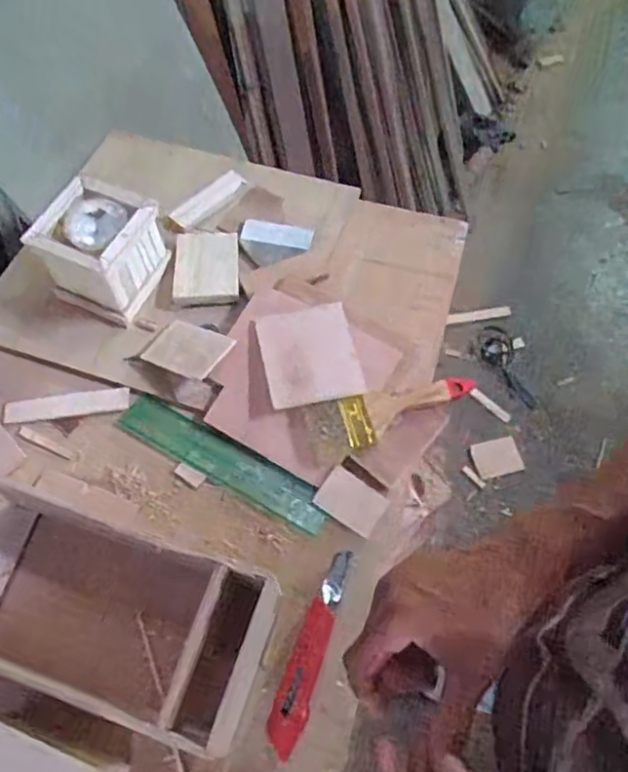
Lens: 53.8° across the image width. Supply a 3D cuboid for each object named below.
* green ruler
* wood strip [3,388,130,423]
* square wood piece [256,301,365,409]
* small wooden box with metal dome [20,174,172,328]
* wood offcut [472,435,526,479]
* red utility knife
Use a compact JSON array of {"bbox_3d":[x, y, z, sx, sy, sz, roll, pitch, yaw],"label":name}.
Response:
[{"bbox_3d":[-0.099,0.080,0.668,0.253,0.006,0.050,26,65,15],"label":"green ruler"},{"bbox_3d":[-0.281,0.022,0.705,0.140,0.005,0.030,-6,61,-2],"label":"wood strip"},{"bbox_3d":[-0.006,-0.037,0.688,0.100,0.010,0.119,-10,63,-5],"label":"square wood piece"},{"bbox_3d":[-0.254,-0.163,0.735,0.127,0.099,0.118,20,64,13],"label":"small wooden box with metal dome"},{"bbox_3d":[0.448,0.173,1.507,0.111,0.017,0.087,-13,61,-3],"label":"wood offcut"},{"bbox_3d":[-0.004,0.242,0.576,0.031,0.013,0.180,15,63,10],"label":"red utility knife"}]

